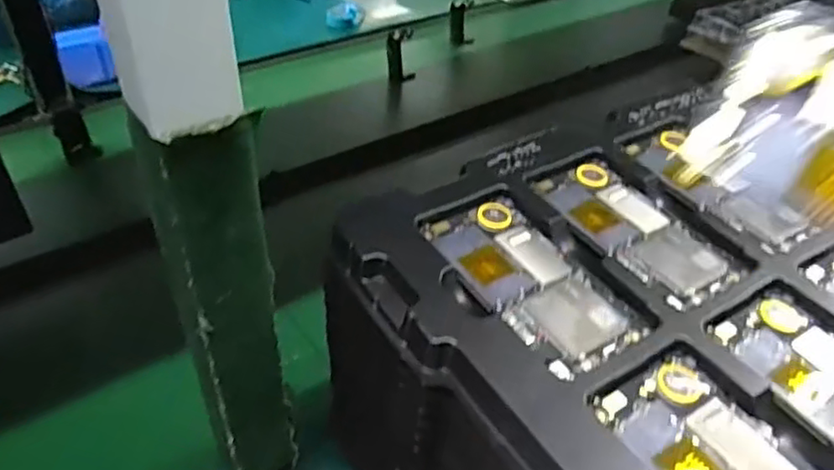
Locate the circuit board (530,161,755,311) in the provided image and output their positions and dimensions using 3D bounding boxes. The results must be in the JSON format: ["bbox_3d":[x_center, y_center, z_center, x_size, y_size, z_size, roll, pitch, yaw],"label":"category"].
[{"bbox_3d":[0.129,-0.005,0.392,0.063,0.012,0.125,-22,44,-26],"label":"circuit board"}]

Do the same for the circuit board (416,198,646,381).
[{"bbox_3d":[0.059,0.024,0.358,0.064,0.013,0.123,-22,44,-26],"label":"circuit board"}]

